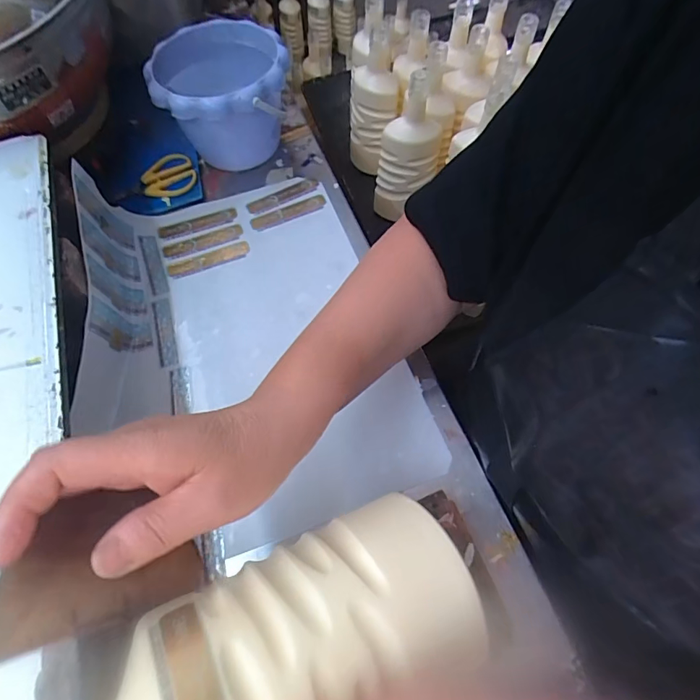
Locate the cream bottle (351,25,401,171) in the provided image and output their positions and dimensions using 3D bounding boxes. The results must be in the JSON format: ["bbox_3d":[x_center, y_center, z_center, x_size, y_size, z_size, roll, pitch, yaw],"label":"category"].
[{"bbox_3d":[0.044,-0.452,0.847,0.088,0.262,0.094,-1,61,-1],"label":"cream bottle"}]

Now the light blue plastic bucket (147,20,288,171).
[{"bbox_3d":[-0.155,-0.303,0.557,0.158,0.128,0.157,-1,64,1],"label":"light blue plastic bucket"}]

